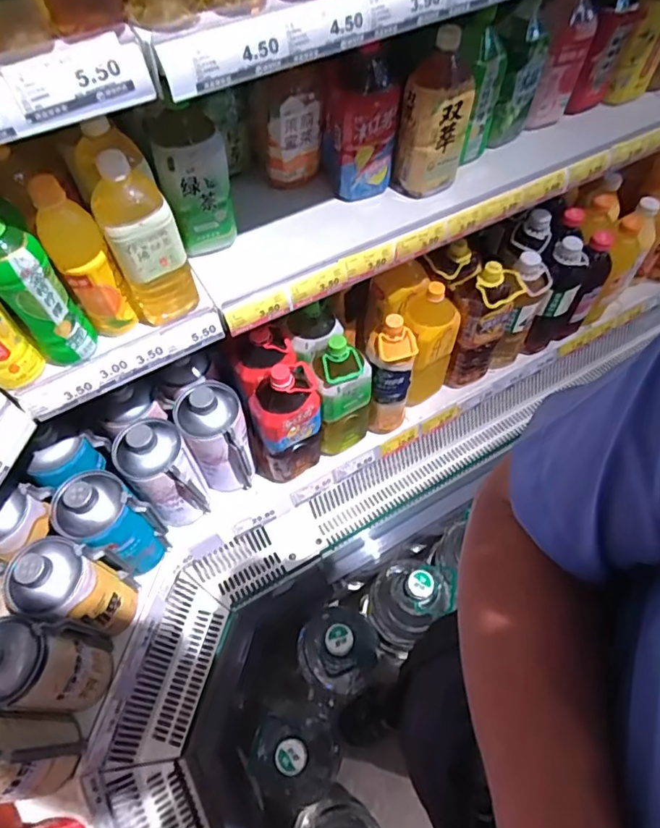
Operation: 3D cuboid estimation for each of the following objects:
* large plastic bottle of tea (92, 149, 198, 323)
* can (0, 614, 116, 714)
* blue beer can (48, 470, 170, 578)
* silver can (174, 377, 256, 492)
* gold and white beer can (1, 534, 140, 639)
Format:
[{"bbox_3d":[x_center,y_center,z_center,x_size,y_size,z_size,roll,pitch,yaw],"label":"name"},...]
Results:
[{"bbox_3d":[-0.217,-0.198,0.619,0.083,0.206,0.070,-20,61,-11],"label":"large plastic bottle of tea"},{"bbox_3d":[-0.405,0.351,0.741,0.107,0.241,0.112,8,59,5],"label":"can"},{"bbox_3d":[-0.353,0.175,0.845,0.101,0.247,0.099,0,59,0],"label":"blue beer can"},{"bbox_3d":[-0.198,0.041,0.933,0.100,0.239,0.123,-21,61,-12],"label":"silver can"},{"bbox_3d":[-0.377,0.266,0.792,0.090,0.239,0.108,15,60,9],"label":"gold and white beer can"}]

